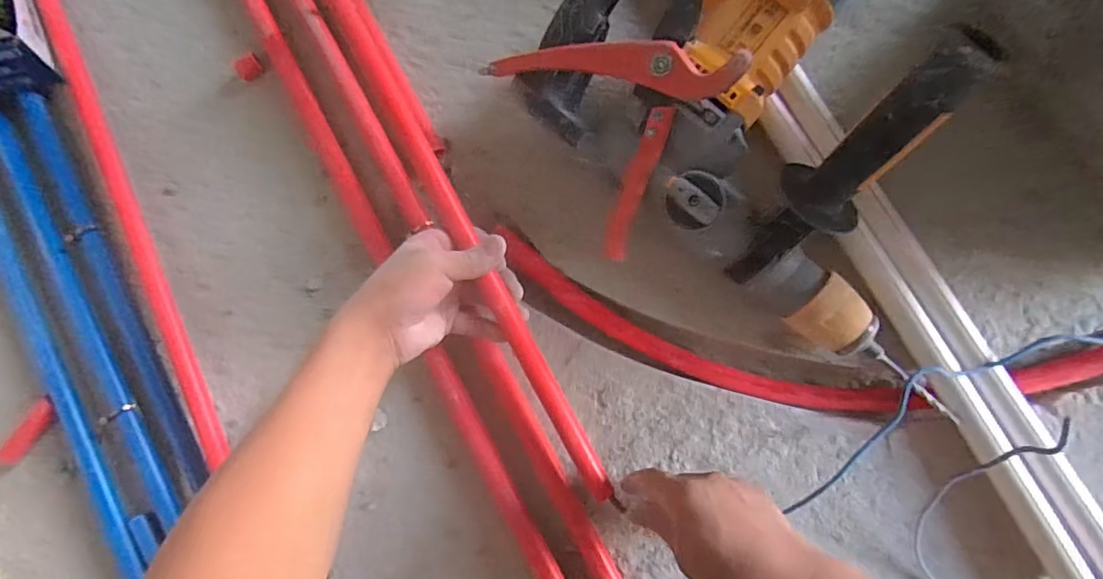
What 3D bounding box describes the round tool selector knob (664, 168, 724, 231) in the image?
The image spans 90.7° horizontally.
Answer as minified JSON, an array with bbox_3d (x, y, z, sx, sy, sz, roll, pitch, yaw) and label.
[{"bbox_3d":[0.112,-0.071,0.423,0.043,0.023,0.044,0,87,7],"label":"round tool selector knob"}]

